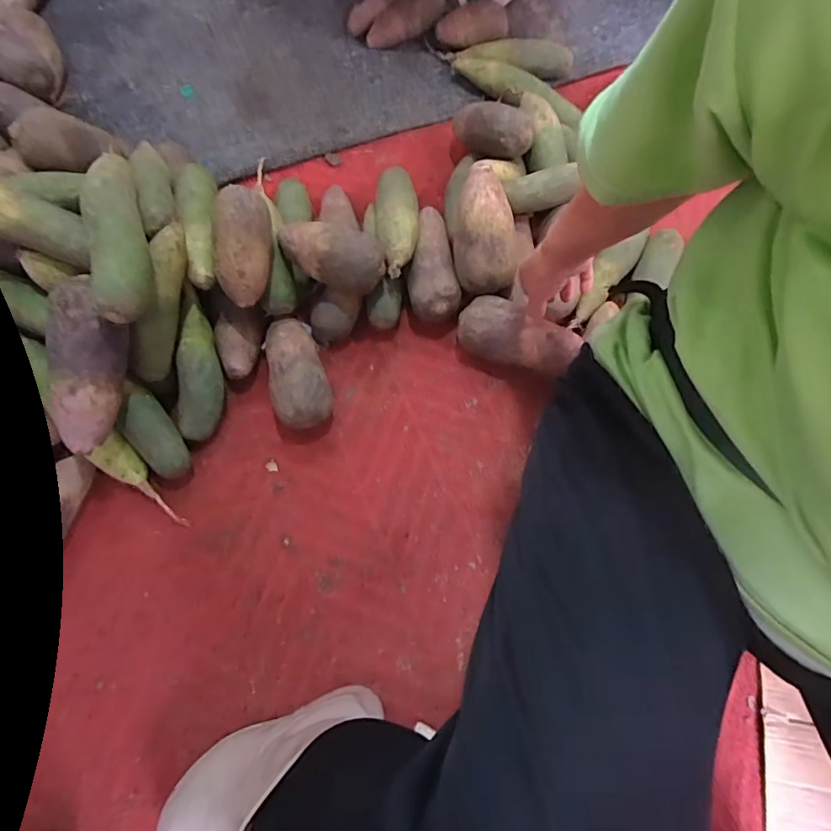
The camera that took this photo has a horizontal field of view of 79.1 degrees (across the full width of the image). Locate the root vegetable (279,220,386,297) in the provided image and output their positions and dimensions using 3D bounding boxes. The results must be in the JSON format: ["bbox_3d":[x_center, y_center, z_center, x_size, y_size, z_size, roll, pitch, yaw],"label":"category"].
[{"bbox_3d":[-0.105,-0.199,0.625,0.126,0.056,0.061,14,71,3],"label":"root vegetable"}]

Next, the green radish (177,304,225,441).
[{"bbox_3d":[-0.270,-0.054,0.631,0.049,0.054,0.160,-2,87,-2],"label":"green radish"}]

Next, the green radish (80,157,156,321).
[{"bbox_3d":[-0.320,-0.199,0.536,0.053,0.051,0.202,-14,72,-6],"label":"green radish"}]

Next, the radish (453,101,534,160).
[{"bbox_3d":[0.111,-0.410,0.712,0.108,0.046,0.065,11,71,2],"label":"radish"}]

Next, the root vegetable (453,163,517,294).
[{"bbox_3d":[0.090,-0.238,0.663,0.077,0.087,0.126,2,71,-1],"label":"root vegetable"}]

